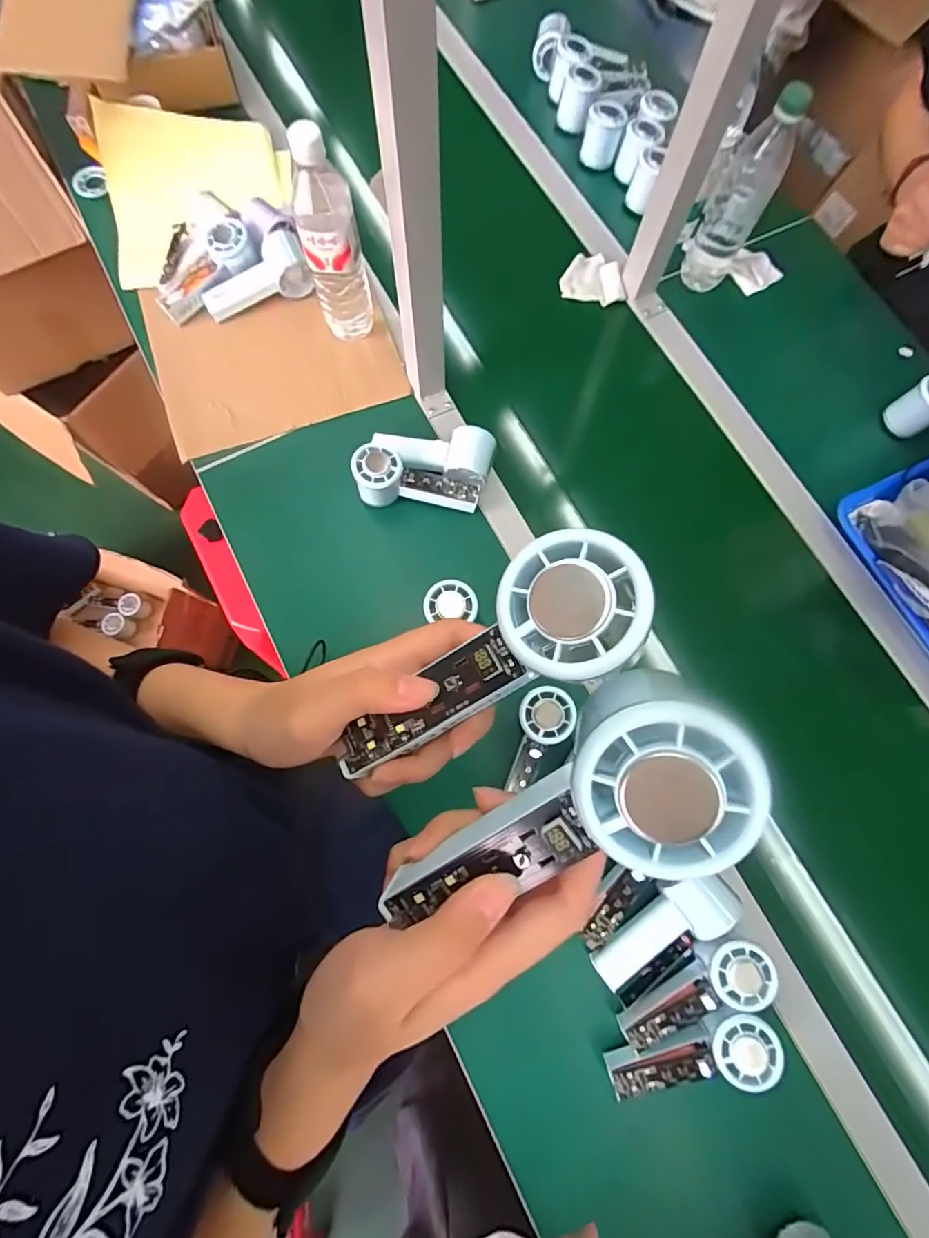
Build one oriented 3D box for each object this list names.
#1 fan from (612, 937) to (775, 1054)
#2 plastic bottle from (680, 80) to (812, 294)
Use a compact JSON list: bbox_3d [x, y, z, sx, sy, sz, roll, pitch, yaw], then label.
[{"bbox_3d":[0.209,0.342,0.466,0.146,0.032,0.055,-34,78,7],"label":"fan"},{"bbox_3d":[0.336,-0.508,0.618,0.066,0.205,0.061,24,77,6],"label":"plastic bottle"}]

